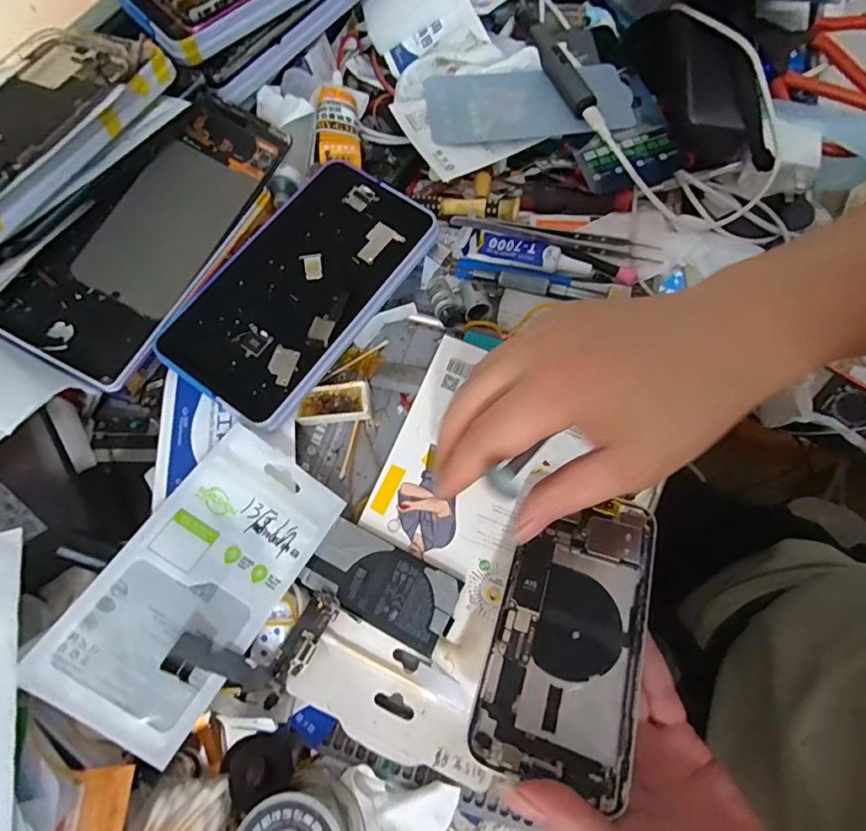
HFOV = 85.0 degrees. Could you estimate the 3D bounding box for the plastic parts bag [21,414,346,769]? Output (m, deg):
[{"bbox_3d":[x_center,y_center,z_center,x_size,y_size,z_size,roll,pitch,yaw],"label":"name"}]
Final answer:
[{"bbox_3d":[-0.119,0.084,0.248,0.080,0.005,0.147,38,64,-9],"label":"plastic parts bag"}]

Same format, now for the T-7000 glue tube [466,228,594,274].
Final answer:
[{"bbox_3d":[0.069,-0.117,0.342,0.088,0.013,0.020,17,71,8],"label":"T-7000 glue tube"}]

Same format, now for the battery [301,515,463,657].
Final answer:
[{"bbox_3d":[-0.029,0.095,0.270,0.084,0.004,0.043,25,72,11],"label":"battery"}]

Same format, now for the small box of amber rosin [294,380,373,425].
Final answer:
[{"bbox_3d":[-0.065,-0.007,0.312,0.048,0.016,0.023,-10,69,-2],"label":"small box of amber rosin"}]

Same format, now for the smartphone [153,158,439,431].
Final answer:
[{"bbox_3d":[-0.088,-0.090,0.317,0.102,0.013,0.188,35,74,14],"label":"smartphone"}]

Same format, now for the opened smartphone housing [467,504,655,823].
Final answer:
[{"bbox_3d":[0.073,0.106,0.241,0.070,0.012,0.142,25,62,11],"label":"opened smartphone housing"}]

